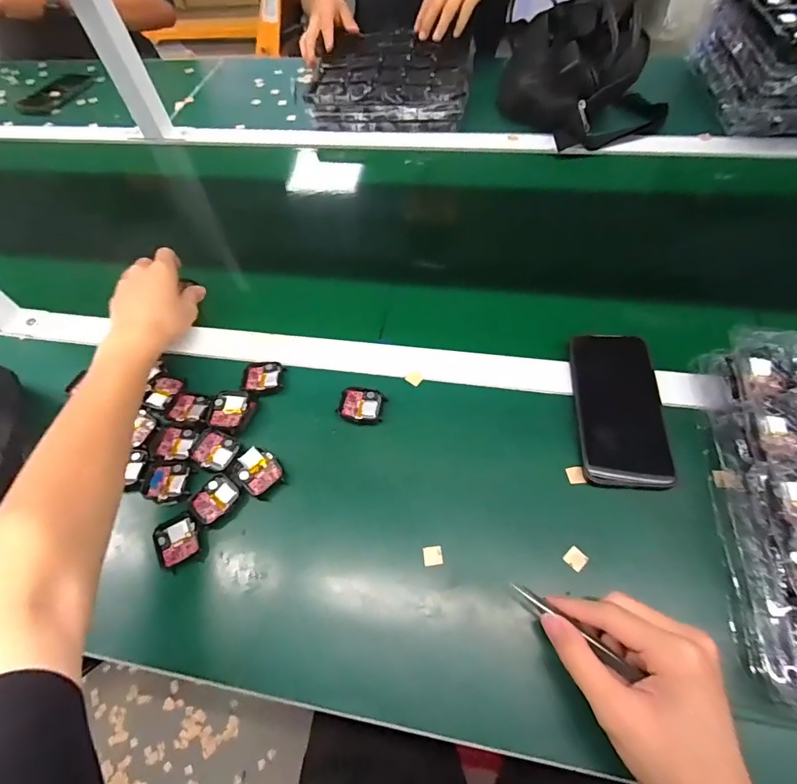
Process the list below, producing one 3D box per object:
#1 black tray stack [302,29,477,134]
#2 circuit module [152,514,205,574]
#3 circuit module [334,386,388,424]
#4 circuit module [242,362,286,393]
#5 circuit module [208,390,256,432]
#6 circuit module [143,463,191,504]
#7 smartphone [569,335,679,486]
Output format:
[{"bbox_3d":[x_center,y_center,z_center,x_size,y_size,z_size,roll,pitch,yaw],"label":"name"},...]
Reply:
[{"bbox_3d":[-0.006,-0.571,0.802,0.259,0.064,0.273,4,58,8],"label":"black tray stack"},{"bbox_3d":[-0.199,0.134,0.403,0.037,0.012,0.049,-30,59,-13],"label":"circuit module"},{"bbox_3d":[-0.038,0.014,0.460,0.046,0.009,0.040,6,58,9],"label":"circuit module"},{"bbox_3d":[-0.149,-0.015,0.488,0.045,0.010,0.038,-2,57,4],"label":"circuit module"},{"bbox_3d":[-0.173,0.020,0.461,0.042,0.014,0.043,5,58,9],"label":"circuit module"},{"bbox_3d":[-0.223,0.089,0.433,0.042,0.010,0.040,-8,57,1],"label":"circuit module"},{"bbox_3d":[0.213,0.017,0.435,0.077,0.018,0.154,-1,65,10],"label":"smartphone"}]

